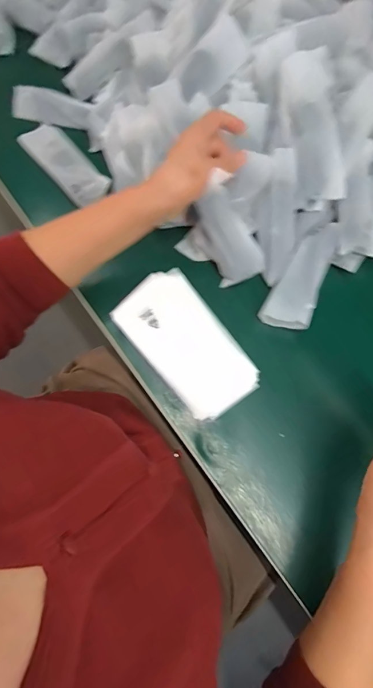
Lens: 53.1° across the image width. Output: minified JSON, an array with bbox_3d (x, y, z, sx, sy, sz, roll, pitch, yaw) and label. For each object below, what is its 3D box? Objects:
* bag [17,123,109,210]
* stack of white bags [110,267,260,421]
[{"bbox_3d":[-0.158,-0.238,0.488,0.054,0.023,0.153,-42,78,-9],"label":"bag"},{"bbox_3d":[0.002,-0.001,0.445,0.100,0.022,0.177,-40,78,-9],"label":"stack of white bags"}]

